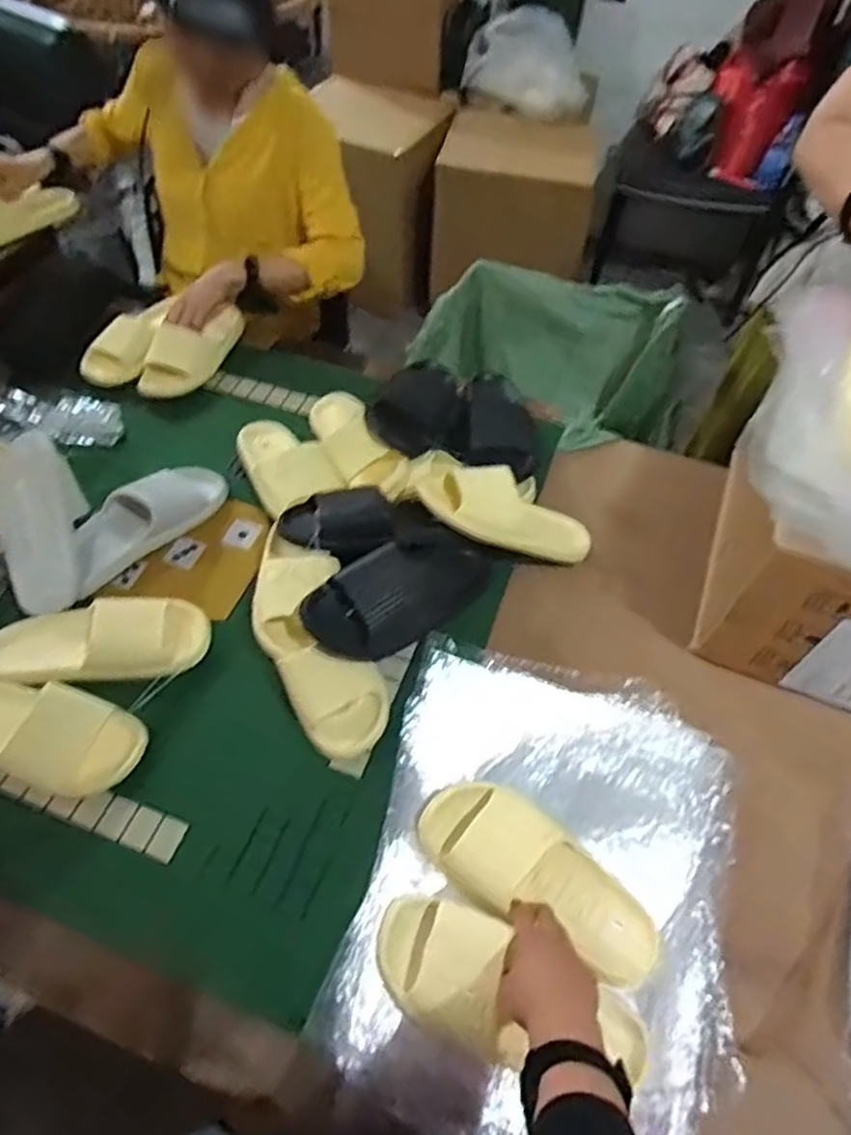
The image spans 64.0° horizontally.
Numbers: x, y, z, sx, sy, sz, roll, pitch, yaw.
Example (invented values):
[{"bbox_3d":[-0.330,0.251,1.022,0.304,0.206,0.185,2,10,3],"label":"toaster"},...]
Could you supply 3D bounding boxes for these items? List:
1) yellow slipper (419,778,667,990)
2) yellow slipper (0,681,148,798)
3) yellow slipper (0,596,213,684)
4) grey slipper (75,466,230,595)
[{"bbox_3d":[0.109,0.303,0.663,0.245,0.057,0.100,31,62,14],"label":"yellow slipper"},{"bbox_3d":[-0.437,0.174,0.752,0.236,0.059,0.102,17,59,10],"label":"yellow slipper"},{"bbox_3d":[-0.394,0.089,0.815,0.253,0.054,0.098,-6,58,-4],"label":"yellow slipper"},{"bbox_3d":[-0.387,-0.073,0.932,0.240,0.092,0.104,-37,65,-21],"label":"grey slipper"}]

